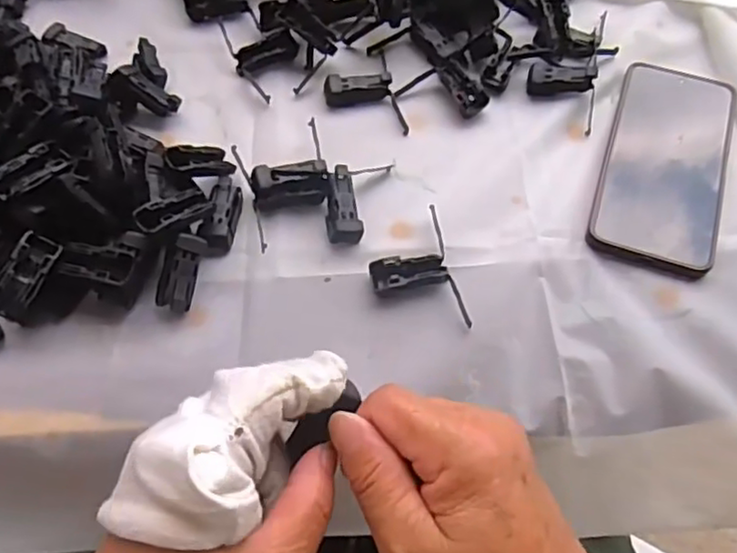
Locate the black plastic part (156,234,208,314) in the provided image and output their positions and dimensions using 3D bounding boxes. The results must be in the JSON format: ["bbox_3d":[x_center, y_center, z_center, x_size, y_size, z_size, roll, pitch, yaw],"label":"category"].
[{"bbox_3d":[-0.111,-0.002,0.390,0.018,0.020,0.046,14,83,4],"label":"black plastic part"}]

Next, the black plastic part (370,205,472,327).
[{"bbox_3d":[0.027,-0.003,0.399,0.050,0.013,0.080,-8,63,-8],"label":"black plastic part"}]

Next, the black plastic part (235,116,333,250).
[{"bbox_3d":[-0.052,-0.061,0.425,0.056,0.022,0.083,-14,64,-11],"label":"black plastic part"}]

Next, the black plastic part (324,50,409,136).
[{"bbox_3d":[-0.004,-0.132,0.468,0.051,0.010,0.073,-11,64,-10],"label":"black plastic part"}]

